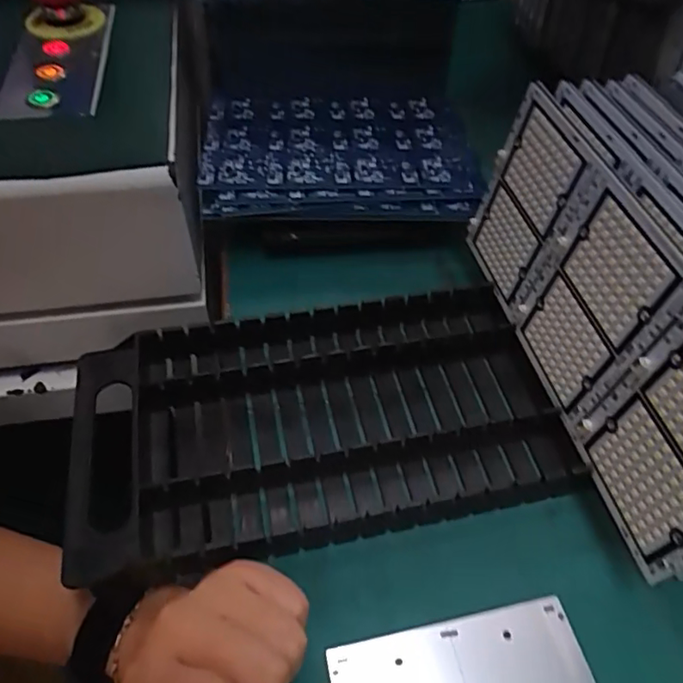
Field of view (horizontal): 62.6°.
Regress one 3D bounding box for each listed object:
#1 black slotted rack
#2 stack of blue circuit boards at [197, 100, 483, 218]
[{"bbox_3d":[-0.010,0.044,0.321,0.268,0.030,0.142,-8,51,-9],"label":"black slotted rack"},{"bbox_3d":[-0.003,-0.145,0.431,0.198,0.021,0.137,1,52,-1],"label":"stack of blue circuit boards"}]

